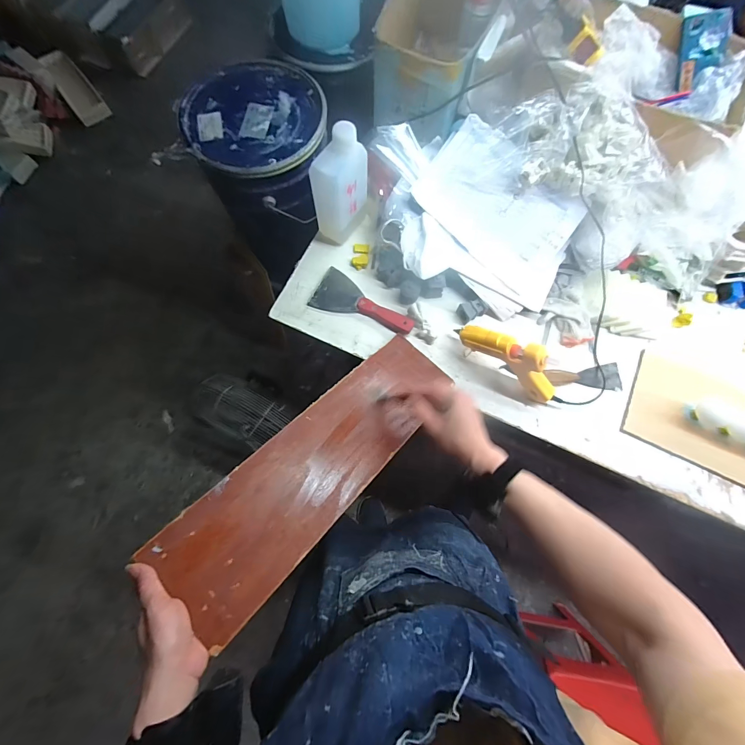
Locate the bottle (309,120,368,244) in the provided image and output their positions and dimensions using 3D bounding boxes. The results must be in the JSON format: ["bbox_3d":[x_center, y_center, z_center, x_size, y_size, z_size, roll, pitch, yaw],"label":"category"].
[{"bbox_3d":[-0.056,-0.344,0.659,0.065,0.191,0.106,35,77,8],"label":"bottle"}]

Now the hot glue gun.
[{"bbox_3d":[0.251,-0.018,0.627,0.213,0.149,0.030,34,77,8],"label":"hot glue gun"}]

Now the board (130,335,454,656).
[{"bbox_3d":[-0.064,0.115,0.538,0.154,0.012,0.503,39,56,9],"label":"board"}]

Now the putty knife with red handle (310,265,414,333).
[{"bbox_3d":[-0.015,-0.138,0.714,0.210,0.018,0.089,24,76,5],"label":"putty knife with red handle"}]

